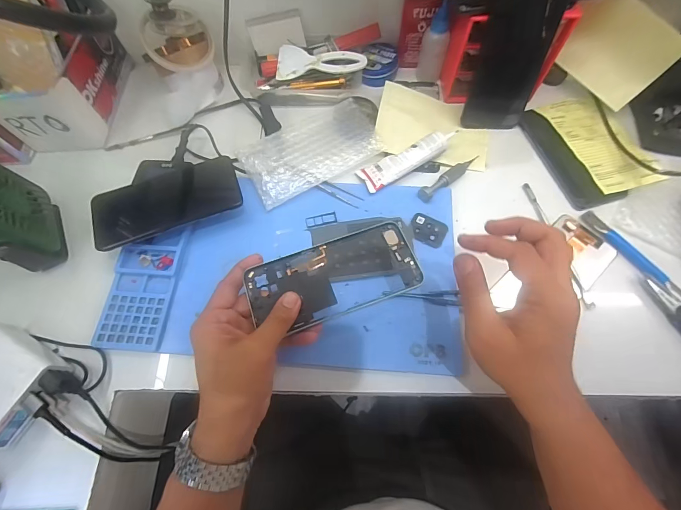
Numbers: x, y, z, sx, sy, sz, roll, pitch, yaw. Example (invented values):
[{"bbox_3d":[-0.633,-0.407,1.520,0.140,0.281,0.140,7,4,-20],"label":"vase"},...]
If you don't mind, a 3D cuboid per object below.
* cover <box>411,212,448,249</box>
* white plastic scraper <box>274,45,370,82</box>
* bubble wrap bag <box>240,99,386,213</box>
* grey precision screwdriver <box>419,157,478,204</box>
[{"bbox_3d":[0.103,-0.030,0.394,0.043,0.004,0.035,26,69,9],"label":"cover"},{"bbox_3d":[-0.027,-0.274,0.475,0.124,0.009,0.050,1,85,6],"label":"white plastic scraper"},{"bbox_3d":[-0.040,-0.142,0.434,0.175,0.020,0.113,-31,71,-13],"label":"bubble wrap bag"},{"bbox_3d":[0.140,-0.101,0.422,0.106,0.020,0.017,-36,72,-15],"label":"grey precision screwdriver"}]

